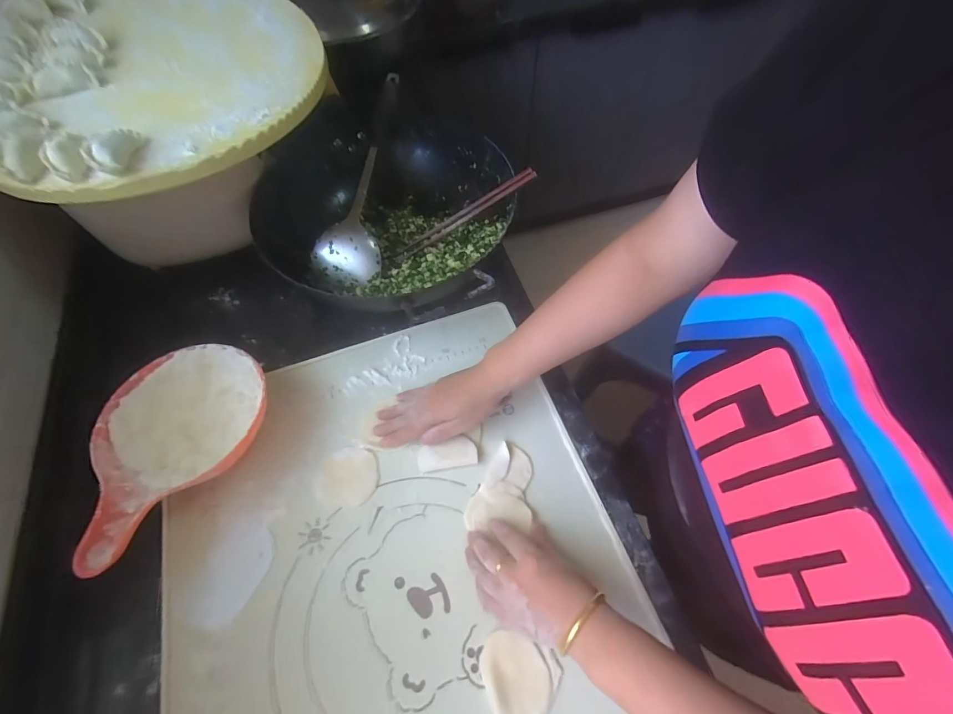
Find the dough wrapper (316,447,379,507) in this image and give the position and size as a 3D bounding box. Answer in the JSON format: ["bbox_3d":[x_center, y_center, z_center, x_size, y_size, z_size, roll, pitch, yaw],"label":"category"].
[{"bbox_3d":[-0.142,0.131,0.453,0.064,0.004,0.061,-1,62,1],"label":"dough wrapper"}]

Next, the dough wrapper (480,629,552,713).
[{"bbox_3d":[0.034,0.284,0.368,0.055,0.005,0.068,-19,63,-8],"label":"dough wrapper"}]

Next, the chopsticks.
[{"bbox_3d":[-0.019,-0.184,0.543,0.211,0.011,0.017,-26,61,19],"label":"chopsticks"}]

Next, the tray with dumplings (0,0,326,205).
[{"bbox_3d":[-0.370,-0.345,0.472,0.373,0.042,0.407,-17,63,-8],"label":"tray with dumplings"}]

